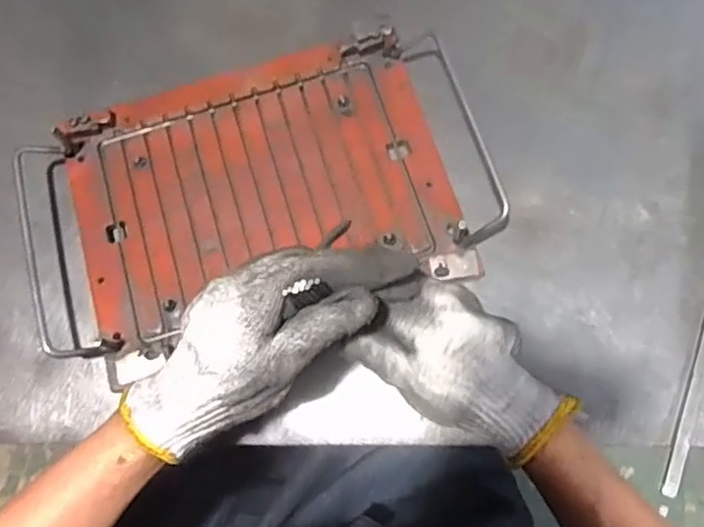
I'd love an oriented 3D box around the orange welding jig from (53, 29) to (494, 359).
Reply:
[{"bbox_3d":[-0.073,-0.063,0.530,0.304,0.023,0.220,-14,71,-4],"label":"orange welding jig"}]

